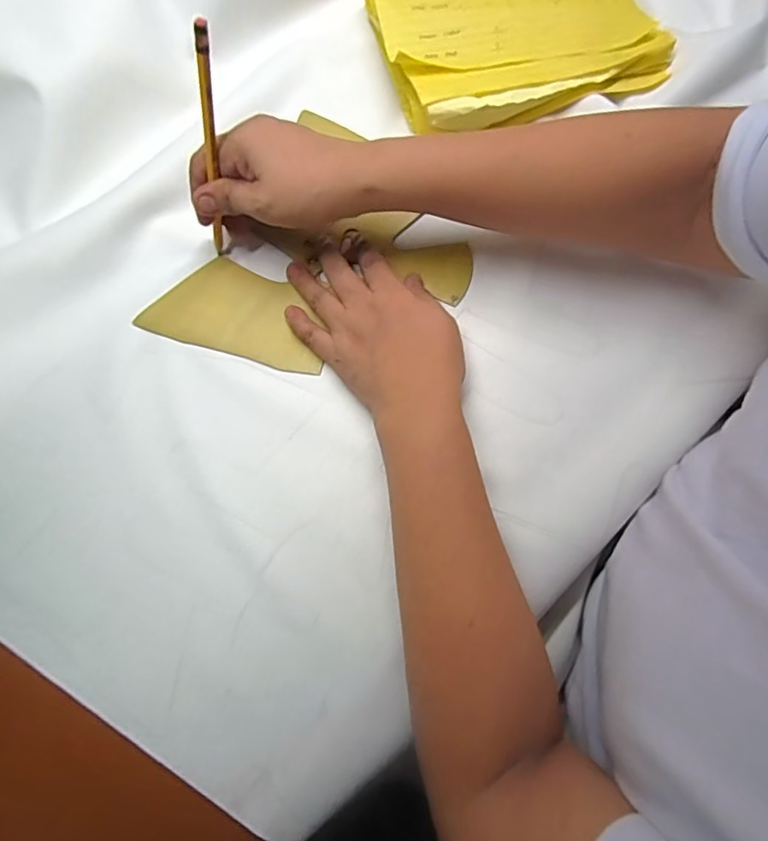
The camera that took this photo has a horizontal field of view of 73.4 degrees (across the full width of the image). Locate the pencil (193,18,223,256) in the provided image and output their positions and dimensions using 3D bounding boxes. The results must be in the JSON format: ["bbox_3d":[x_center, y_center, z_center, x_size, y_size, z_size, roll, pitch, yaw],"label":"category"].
[{"bbox_3d":[-0.112,-0.171,0.336,0.009,0.159,0.007,-30,73,-25],"label":"pencil"}]

